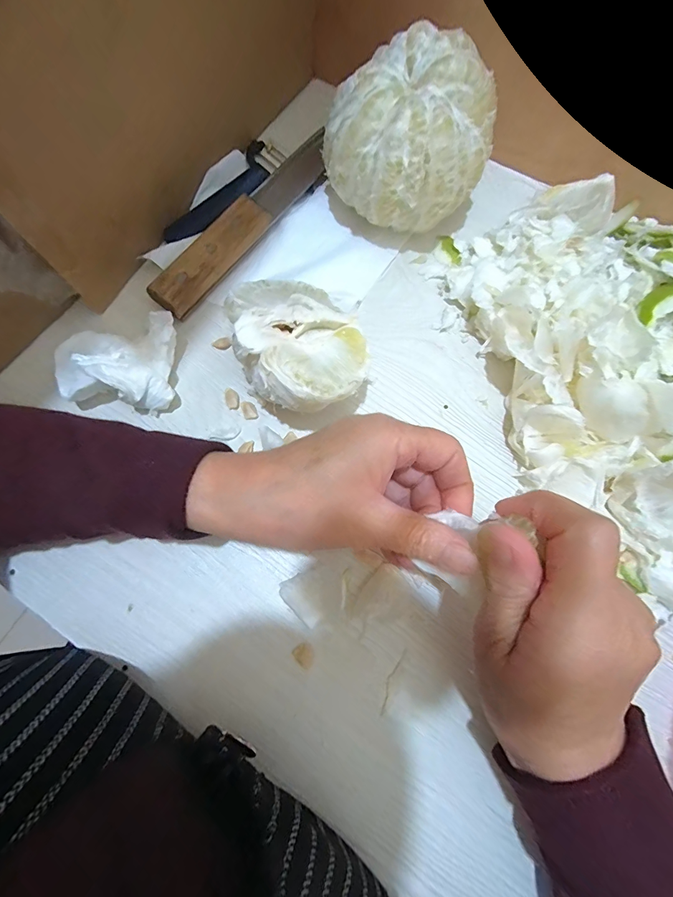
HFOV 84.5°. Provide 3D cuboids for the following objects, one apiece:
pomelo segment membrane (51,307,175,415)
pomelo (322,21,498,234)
[{"bbox_3d":[-0.153,-0.058,0.255,0.082,0.039,0.061,0,76,0],"label":"pomelo segment membrane"},{"bbox_3d":[0.051,-0.216,0.268,0.109,0.086,0.099,34,79,8],"label":"pomelo"}]

